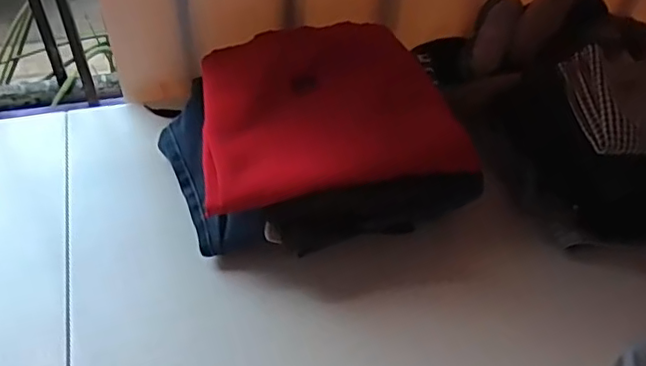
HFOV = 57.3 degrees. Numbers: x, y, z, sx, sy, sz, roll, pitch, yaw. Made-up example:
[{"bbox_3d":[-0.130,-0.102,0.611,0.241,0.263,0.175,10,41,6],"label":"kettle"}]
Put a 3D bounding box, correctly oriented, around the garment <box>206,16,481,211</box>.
[{"bbox_3d":[0.010,-0.073,0.559,0.234,0.039,0.195,-3,49,-9],"label":"garment"}]

